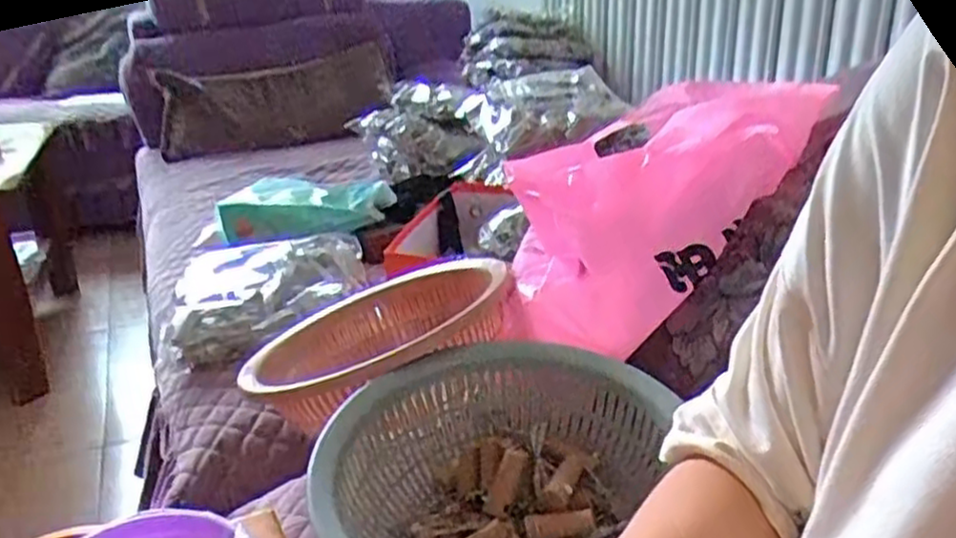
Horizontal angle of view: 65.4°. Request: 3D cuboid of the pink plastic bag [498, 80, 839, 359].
[{"bbox_3d":[0.177,-0.071,0.786,0.406,0.133,0.218,-36,74,-15],"label":"pink plastic bag"}]

